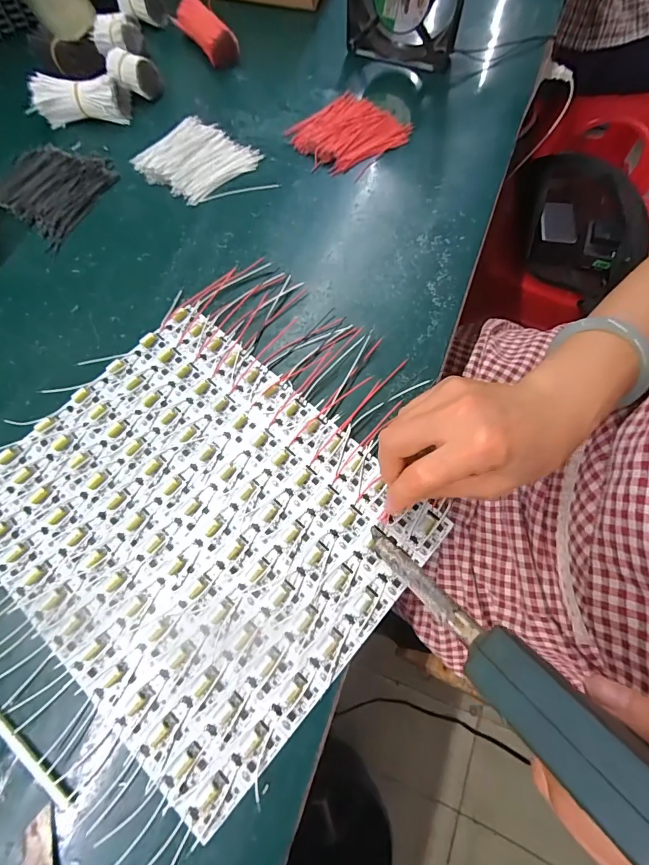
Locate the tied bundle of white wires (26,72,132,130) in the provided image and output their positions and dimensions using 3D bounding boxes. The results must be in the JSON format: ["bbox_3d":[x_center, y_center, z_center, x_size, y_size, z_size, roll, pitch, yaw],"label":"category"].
[{"bbox_3d":[-0.263,-0.358,0.429,0.096,0.033,0.035,-7,70,-2],"label":"tied bundle of white wires"}]

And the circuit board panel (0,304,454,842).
[{"bbox_3d":[-0.095,0.060,0.292,0.283,0.008,0.242,40,75,13],"label":"circuit board panel"}]

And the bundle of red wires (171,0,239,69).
[{"bbox_3d":[-0.136,-0.465,0.465,0.032,0.032,0.090,-39,75,-13],"label":"bundle of red wires"}]

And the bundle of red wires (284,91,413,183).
[{"bbox_3d":[0.024,-0.320,0.424,0.103,0.009,0.104,42,76,14],"label":"bundle of red wires"}]

